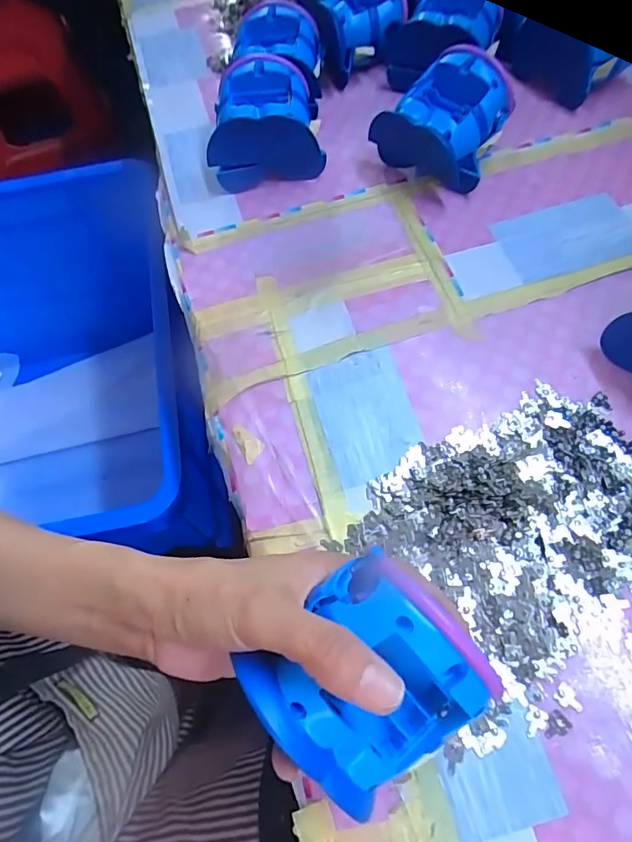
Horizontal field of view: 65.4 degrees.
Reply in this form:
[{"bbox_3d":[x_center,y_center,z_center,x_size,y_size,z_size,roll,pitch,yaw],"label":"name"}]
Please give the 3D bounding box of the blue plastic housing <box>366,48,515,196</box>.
[{"bbox_3d":[0.113,-0.273,0.438,0.104,0.065,0.105,25,68,15],"label":"blue plastic housing"}]

